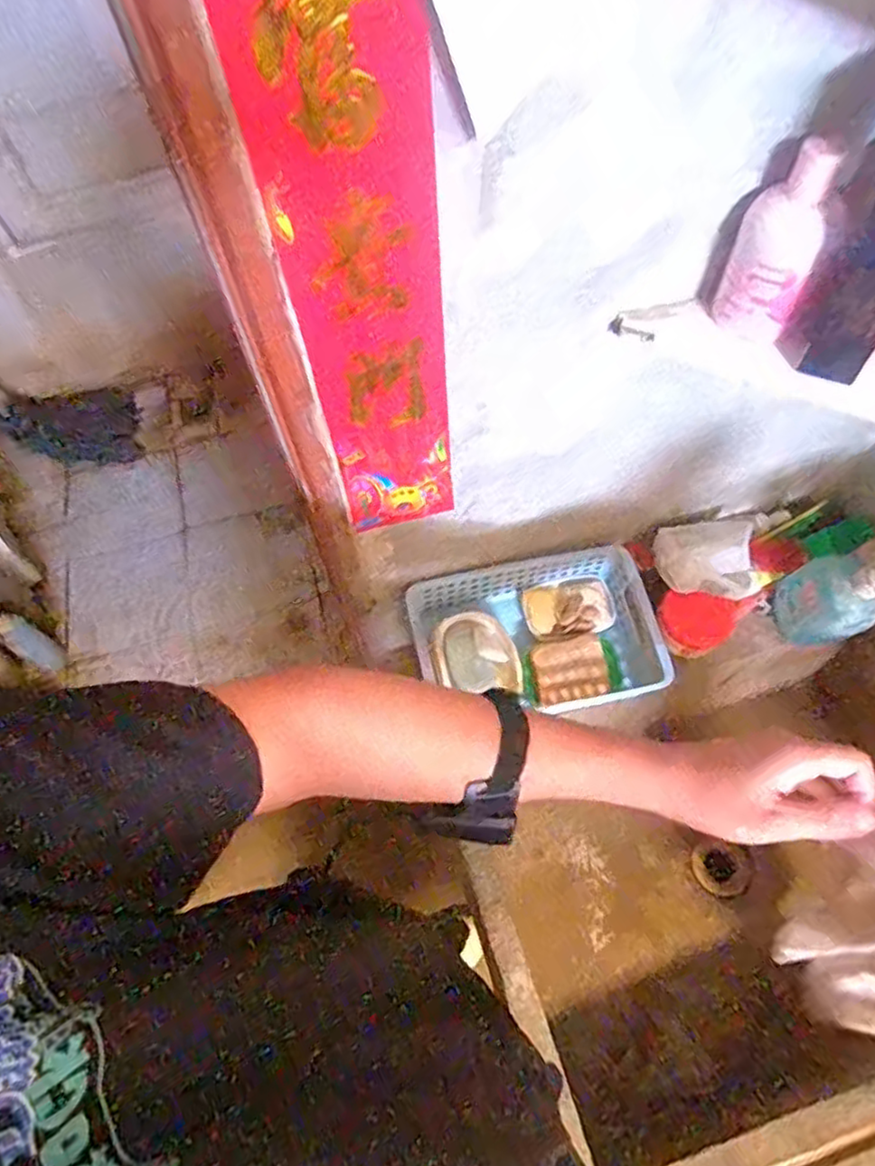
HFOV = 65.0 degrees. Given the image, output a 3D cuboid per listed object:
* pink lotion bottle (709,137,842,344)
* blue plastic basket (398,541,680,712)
[{"bbox_3d":[0.222,-0.220,0.453,0.049,0.117,0.040,17,64,12],"label":"pink lotion bottle"},{"bbox_3d":[0.113,0.068,0.788,0.267,0.081,0.172,-11,61,-3],"label":"blue plastic basket"}]

